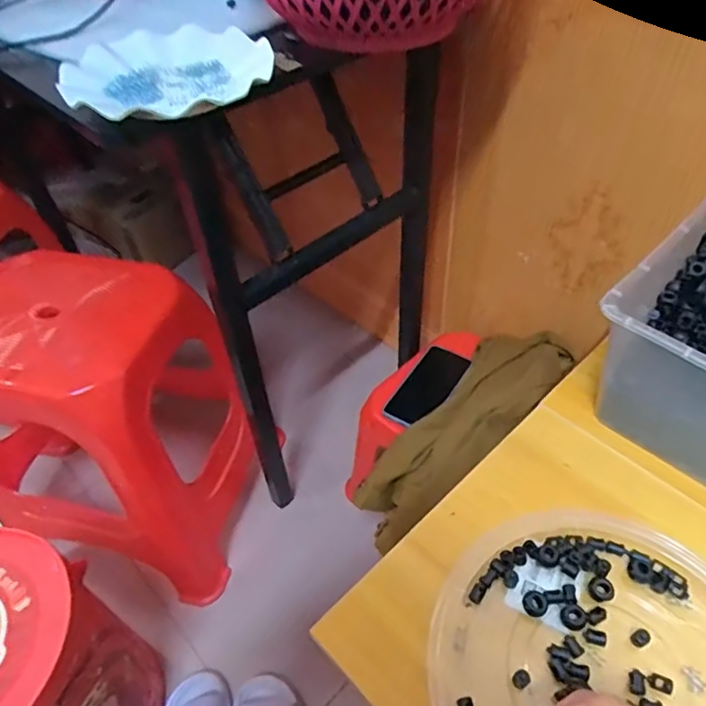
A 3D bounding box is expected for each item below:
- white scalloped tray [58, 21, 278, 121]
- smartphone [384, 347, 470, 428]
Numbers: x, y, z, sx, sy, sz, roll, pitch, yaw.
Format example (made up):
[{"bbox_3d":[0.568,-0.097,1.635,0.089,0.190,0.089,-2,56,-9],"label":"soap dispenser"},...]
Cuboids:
[{"bbox_3d":[-0.171,-0.263,0.515,0.183,0.022,0.198,-11,47,-6],"label":"white scalloped tray"},{"bbox_3d":[0.117,0.055,0.861,0.070,0.015,0.145,32,69,15],"label":"smartphone"}]

